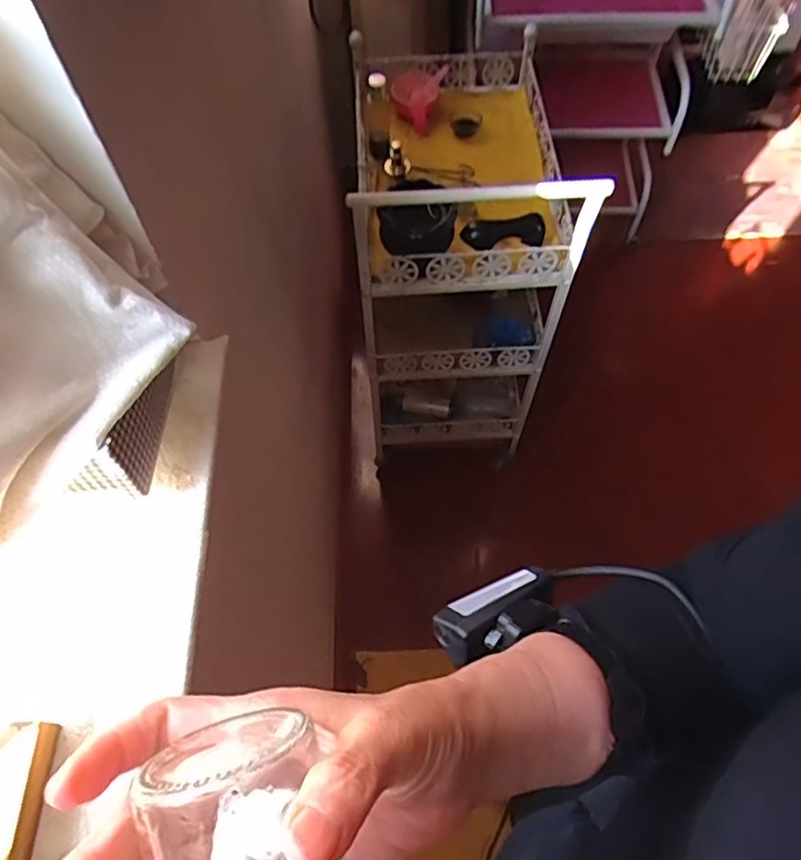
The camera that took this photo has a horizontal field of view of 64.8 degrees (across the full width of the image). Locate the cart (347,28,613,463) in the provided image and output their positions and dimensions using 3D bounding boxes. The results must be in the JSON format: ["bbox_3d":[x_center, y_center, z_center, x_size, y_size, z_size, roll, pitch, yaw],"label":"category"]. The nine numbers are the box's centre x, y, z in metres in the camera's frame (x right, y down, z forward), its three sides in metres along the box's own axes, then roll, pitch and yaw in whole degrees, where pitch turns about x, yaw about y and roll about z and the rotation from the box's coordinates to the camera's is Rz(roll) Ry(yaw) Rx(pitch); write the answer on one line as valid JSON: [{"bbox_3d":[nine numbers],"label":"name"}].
[{"bbox_3d":[0.103,-0.339,1.230,0.333,0.697,0.486,-2,61,1],"label":"cart"}]

